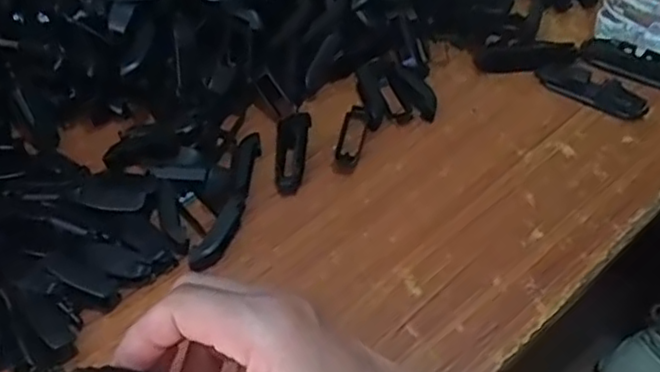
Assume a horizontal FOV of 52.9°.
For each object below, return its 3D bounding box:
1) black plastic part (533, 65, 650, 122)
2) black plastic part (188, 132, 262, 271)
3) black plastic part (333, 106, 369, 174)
[{"bbox_3d":[0.196,-0.072,0.492,0.079,0.016,0.020,31,61,15],"label":"black plastic part"},{"bbox_3d":[-0.064,0.009,0.437,0.019,0.015,0.104,16,58,6],"label":"black plastic part"},{"bbox_3d":[0.016,-0.035,0.474,0.018,0.009,0.058,12,58,3],"label":"black plastic part"}]

